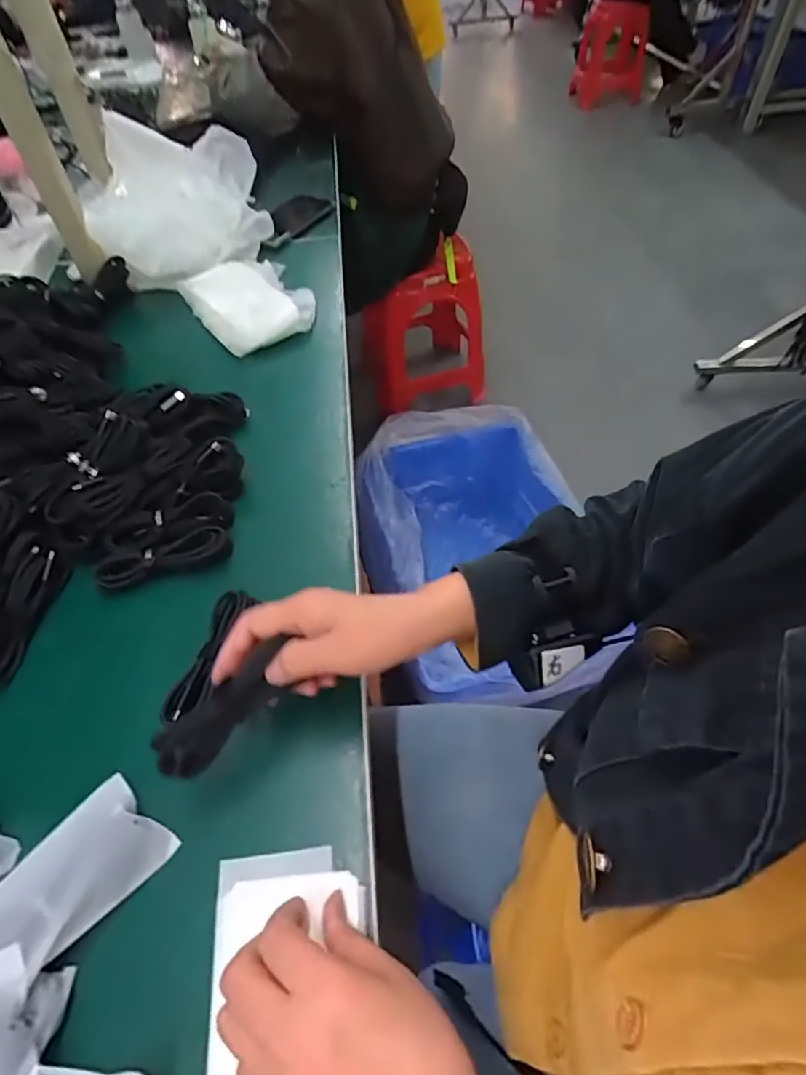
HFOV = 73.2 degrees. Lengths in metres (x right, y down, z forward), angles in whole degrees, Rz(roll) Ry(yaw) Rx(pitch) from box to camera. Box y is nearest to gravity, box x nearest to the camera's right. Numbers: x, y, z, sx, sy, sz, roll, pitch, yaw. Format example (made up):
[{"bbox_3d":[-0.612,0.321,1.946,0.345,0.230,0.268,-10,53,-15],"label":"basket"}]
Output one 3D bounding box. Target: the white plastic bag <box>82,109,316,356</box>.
[{"bbox_3d":[-0.261,-0.384,0.708,0.235,0.084,0.401,-25,72,-15],"label":"white plastic bag"}]

